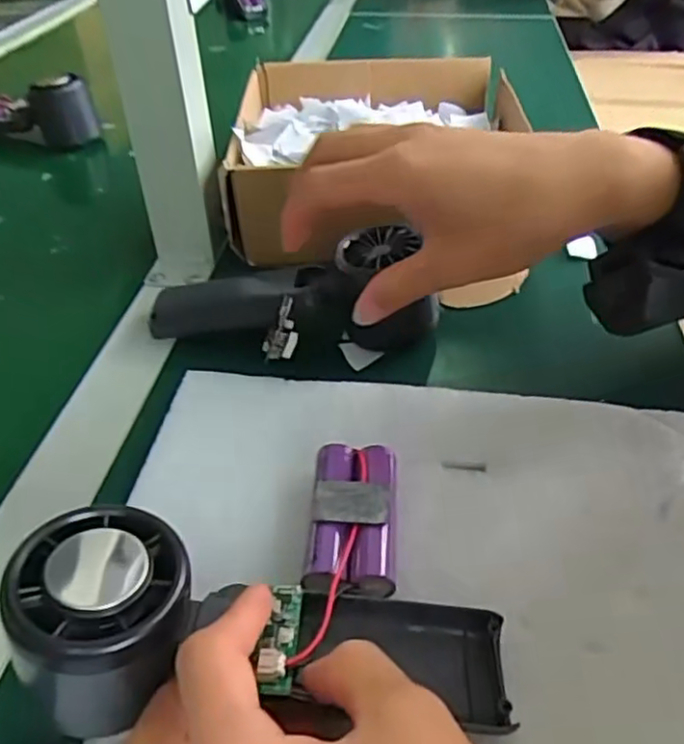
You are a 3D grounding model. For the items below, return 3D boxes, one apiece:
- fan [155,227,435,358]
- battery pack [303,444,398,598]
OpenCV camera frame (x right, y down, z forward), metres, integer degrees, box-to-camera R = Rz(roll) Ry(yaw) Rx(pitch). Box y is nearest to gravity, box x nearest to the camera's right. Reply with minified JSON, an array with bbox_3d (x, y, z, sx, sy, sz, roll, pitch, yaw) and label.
[{"bbox_3d":[-0.029,-0.038,0.379,0.159,0.057,0.060,-4,40,9],"label":"fan"},{"bbox_3d":[0.004,0.060,0.273,0.033,0.020,0.072,0,41,4],"label":"battery pack"}]

